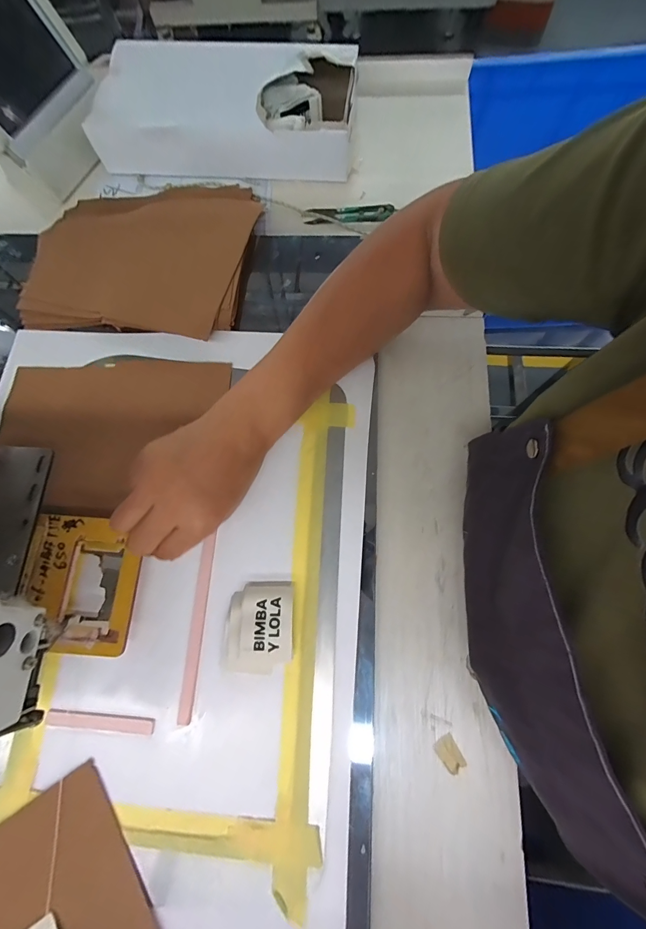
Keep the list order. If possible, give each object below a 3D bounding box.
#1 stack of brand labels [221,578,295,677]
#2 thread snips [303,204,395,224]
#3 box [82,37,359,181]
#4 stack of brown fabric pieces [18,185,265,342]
[{"bbox_3d":[-0.052,0.132,0.286,0.054,0.015,0.067,-2,74,2],"label":"stack of brand labels"},{"bbox_3d":[0.031,-0.300,0.414,0.100,0.009,0.024,-3,74,2],"label":"thread snips"},{"bbox_3d":[-0.119,-0.441,0.432,0.314,0.059,0.148,5,75,4],"label":"box"},{"bbox_3d":[-0.206,-0.247,0.401,0.244,0.028,0.214,4,74,2],"label":"stack of brown fabric pieces"}]

